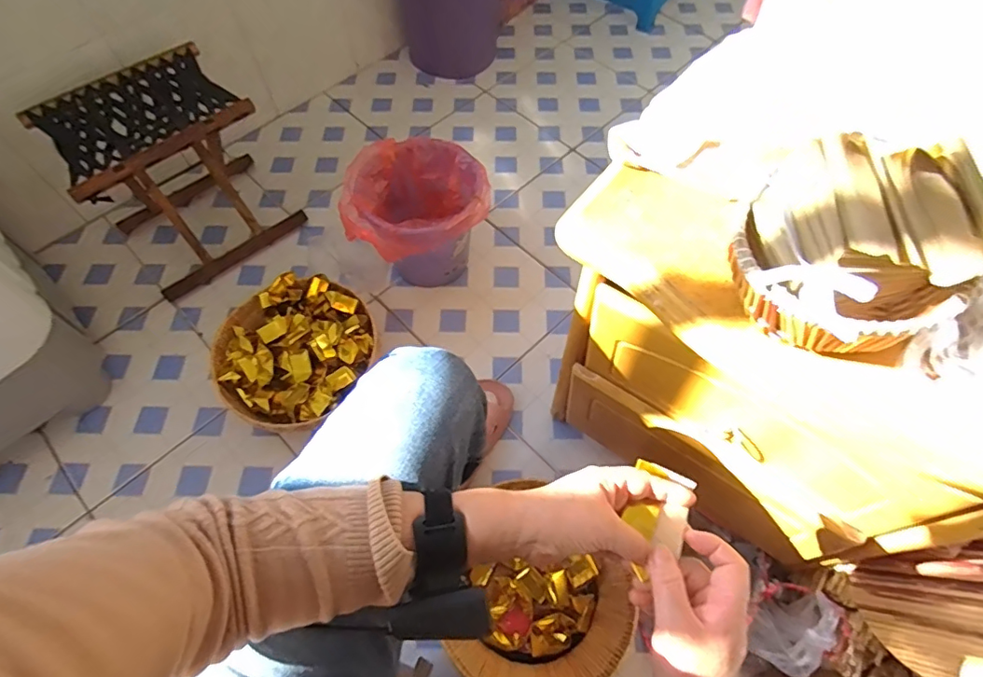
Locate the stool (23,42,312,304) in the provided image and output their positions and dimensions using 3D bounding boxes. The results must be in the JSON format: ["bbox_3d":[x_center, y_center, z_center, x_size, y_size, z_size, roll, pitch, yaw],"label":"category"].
[{"bbox_3d":[-0.620,-0.327,1.037,0.310,0.310,0.266,-38,67,-18],"label":"stool"}]

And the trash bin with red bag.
[{"bbox_3d":[-0.132,-0.212,1.017,0.244,0.229,0.230,2,61,2],"label":"trash bin with red bag"}]

